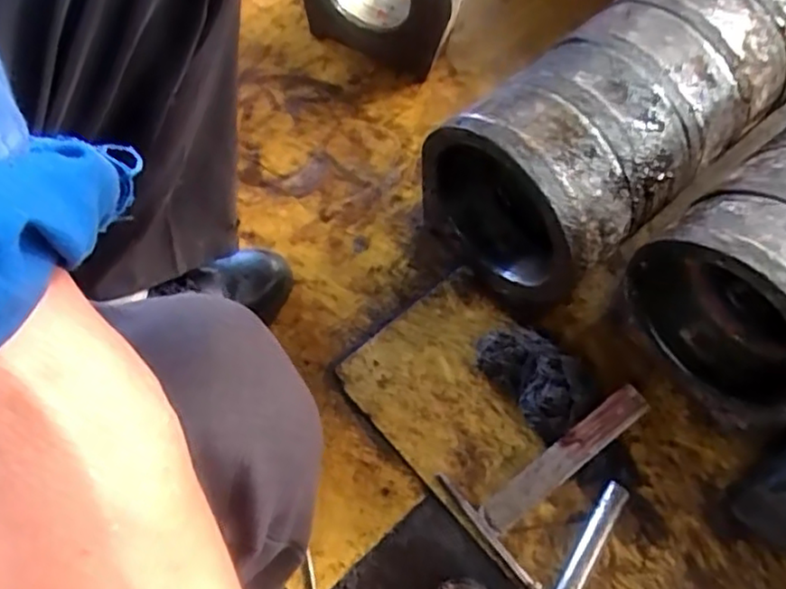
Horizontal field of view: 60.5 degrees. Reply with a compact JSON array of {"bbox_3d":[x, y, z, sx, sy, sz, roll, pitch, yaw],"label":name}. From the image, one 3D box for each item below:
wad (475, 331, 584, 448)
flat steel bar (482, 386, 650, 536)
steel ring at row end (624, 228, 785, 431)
[{"bbox_3d":[0.161,0.088,0.766,0.083,0.044,0.137,-35,72,-17],"label":"wad"},{"bbox_3d":[0.187,0.177,0.732,0.212,0.016,0.038,-37,83,-8],"label":"flat steel bar"},{"bbox_3d":[0.356,0.024,0.703,0.083,0.229,0.219,-35,72,-17],"label":"steel ring at row end"}]

